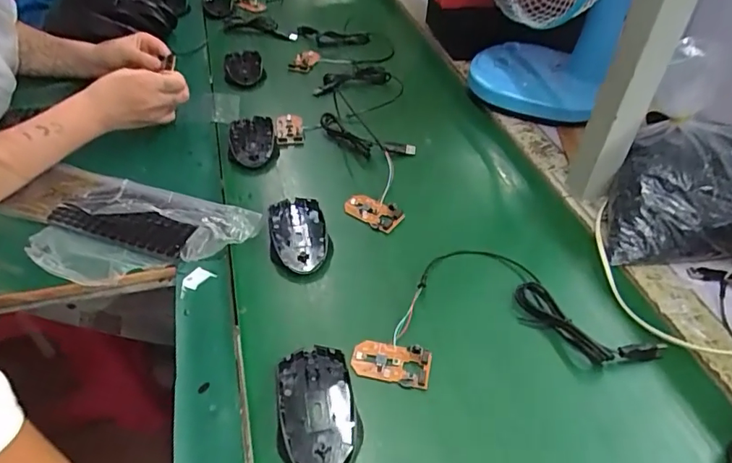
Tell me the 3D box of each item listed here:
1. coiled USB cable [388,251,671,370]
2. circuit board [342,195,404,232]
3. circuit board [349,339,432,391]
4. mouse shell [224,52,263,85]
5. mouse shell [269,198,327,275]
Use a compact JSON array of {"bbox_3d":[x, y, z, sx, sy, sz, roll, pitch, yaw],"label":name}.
[{"bbox_3d":[0.151,0.061,0.493,0.234,0.020,0.126,6,44,5],"label":"coiled USB cable"},{"bbox_3d":[0.007,-0.023,0.590,0.069,0.011,0.035,24,48,22],"label":"circuit board"},{"bbox_3d":[0.022,0.115,0.446,0.068,0.011,0.034,11,45,10],"label":"circuit board"},{"bbox_3d":[-0.202,-0.269,0.832,0.060,0.018,0.096,-7,45,-9],"label":"mouse shell"},{"bbox_3d":[-0.076,-0.001,0.565,0.060,0.017,0.109,-7,45,-9],"label":"mouse shell"}]

